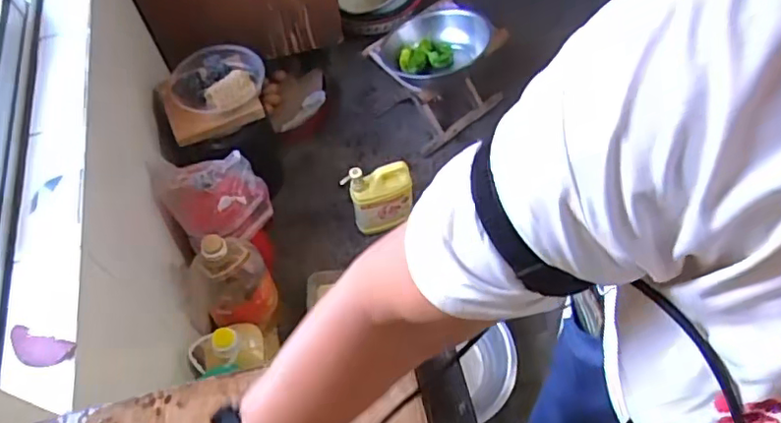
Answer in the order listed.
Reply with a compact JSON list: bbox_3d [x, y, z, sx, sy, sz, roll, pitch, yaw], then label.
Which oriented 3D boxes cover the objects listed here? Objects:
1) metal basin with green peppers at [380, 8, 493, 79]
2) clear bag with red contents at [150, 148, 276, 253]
[{"bbox_3d":[0.112,-0.415,1.463,0.238,0.114,0.218,-2,57,3],"label":"metal basin with green peppers"},{"bbox_3d":[-0.395,-0.035,1.277,0.232,0.162,0.174,-1,57,4],"label":"clear bag with red contents"}]

